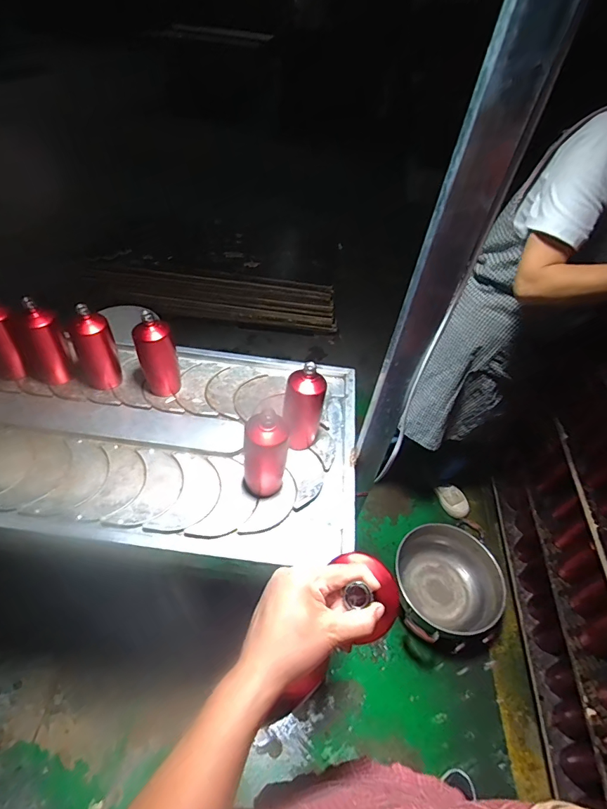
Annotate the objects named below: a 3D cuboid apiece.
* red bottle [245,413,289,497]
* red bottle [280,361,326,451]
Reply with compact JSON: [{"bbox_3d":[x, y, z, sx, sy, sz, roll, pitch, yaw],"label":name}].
[{"bbox_3d":[-0.070,0.093,0.778,0.077,0.205,0.063,7,46,-3],"label":"red bottle"},{"bbox_3d":[-0.001,0.016,0.859,0.076,0.204,0.077,11,46,0],"label":"red bottle"}]

